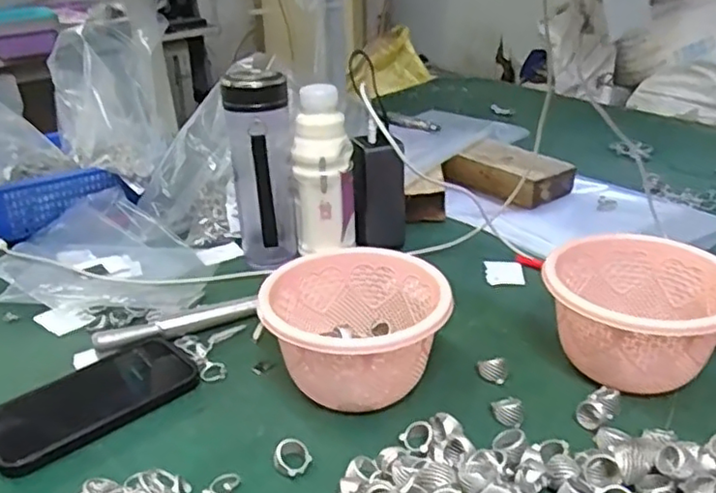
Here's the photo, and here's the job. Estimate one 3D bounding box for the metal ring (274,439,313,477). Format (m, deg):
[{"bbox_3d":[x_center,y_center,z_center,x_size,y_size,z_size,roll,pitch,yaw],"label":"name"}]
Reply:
[{"bbox_3d":[-0.047,0.150,0.457,0.025,0.014,0.025,-3,27,1],"label":"metal ring"}]

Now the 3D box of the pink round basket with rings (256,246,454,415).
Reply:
[{"bbox_3d":[0.001,0.067,0.526,0.129,0.082,0.132,-3,27,1],"label":"pink round basket with rings"}]

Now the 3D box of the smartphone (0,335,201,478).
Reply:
[{"bbox_3d":[-0.211,0.119,0.515,0.092,0.011,0.161,21,36,39],"label":"smartphone"}]

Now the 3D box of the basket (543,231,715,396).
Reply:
[{"bbox_3d":[0.229,0.055,0.531,0.144,0.079,0.127,18,34,36],"label":"basket"}]

